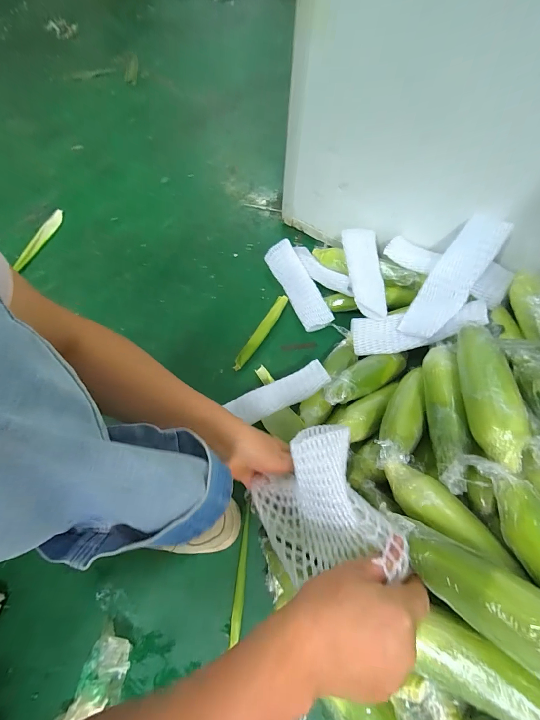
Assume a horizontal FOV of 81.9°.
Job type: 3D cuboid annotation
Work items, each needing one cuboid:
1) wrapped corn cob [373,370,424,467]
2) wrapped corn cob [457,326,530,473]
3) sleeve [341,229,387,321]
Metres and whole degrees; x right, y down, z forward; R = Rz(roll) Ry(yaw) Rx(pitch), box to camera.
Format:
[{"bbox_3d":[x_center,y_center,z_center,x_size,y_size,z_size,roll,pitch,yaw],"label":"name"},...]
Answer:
[{"bbox_3d":[0.196,0.072,0.451,0.052,0.042,0.201,30,44,12],"label":"wrapped corn cob"},{"bbox_3d":[0.260,0.031,0.375,0.050,0.049,0.194,9,67,3],"label":"wrapped corn cob"},{"bbox_3d":[0.178,-0.171,0.584,0.065,0.032,0.205,0,66,0],"label":"sleeve"}]

